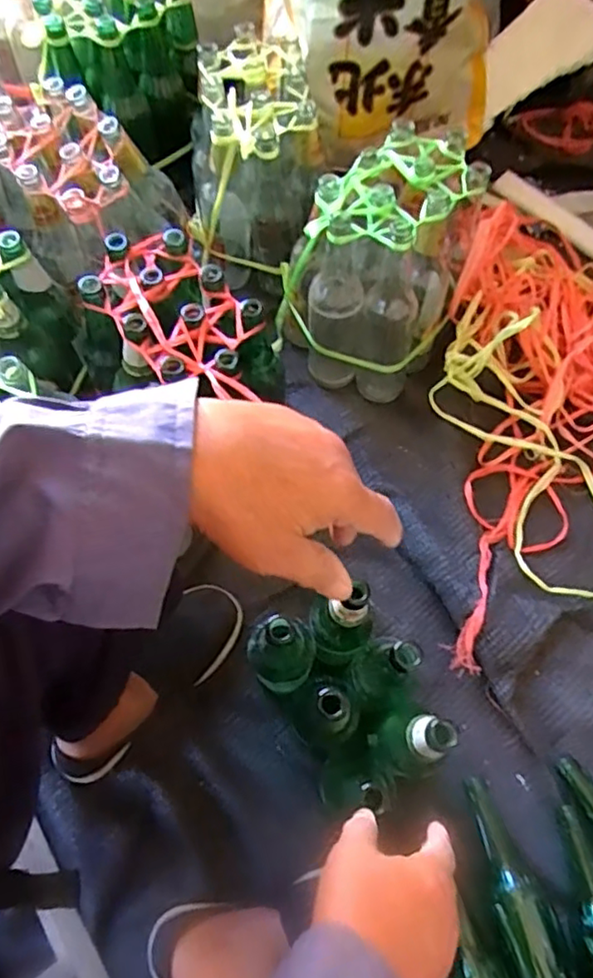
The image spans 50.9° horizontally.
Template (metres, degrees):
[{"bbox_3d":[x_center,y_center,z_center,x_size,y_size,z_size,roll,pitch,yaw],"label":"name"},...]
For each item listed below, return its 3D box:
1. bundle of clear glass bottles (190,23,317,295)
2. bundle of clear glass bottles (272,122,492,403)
[{"bbox_3d":[-0.061,-0.445,0.884,0.164,0.235,0.251,-6,66,-4],"label":"bundle of clear glass bottles"},{"bbox_3d":[0.116,-0.290,0.821,0.186,0.244,0.242,36,70,14],"label":"bundle of clear glass bottles"}]

